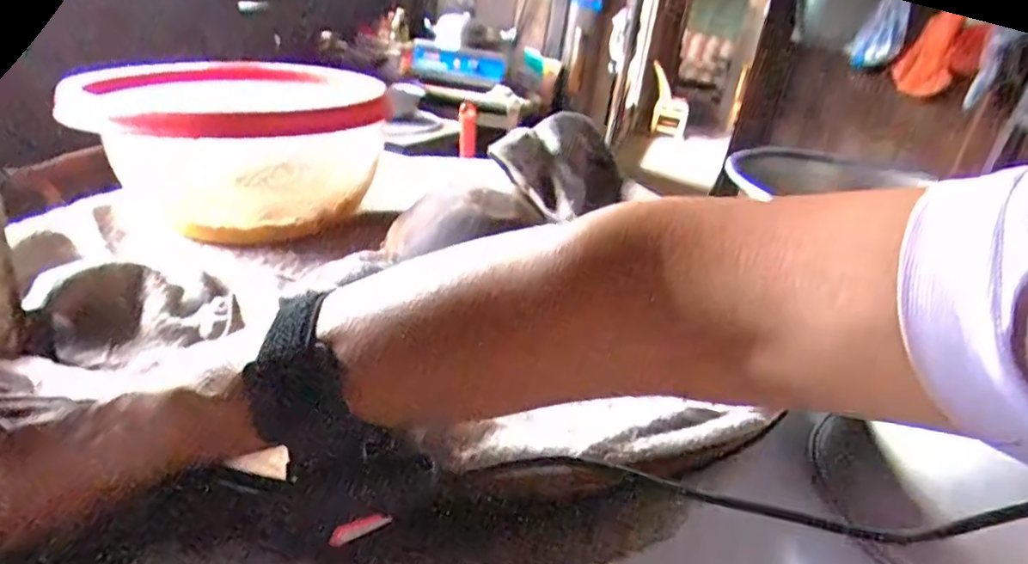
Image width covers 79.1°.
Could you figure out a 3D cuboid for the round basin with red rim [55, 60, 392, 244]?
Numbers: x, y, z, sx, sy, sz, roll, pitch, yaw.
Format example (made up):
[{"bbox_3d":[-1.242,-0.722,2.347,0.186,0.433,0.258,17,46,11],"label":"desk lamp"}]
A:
[{"bbox_3d":[-0.216,-0.107,0.516,0.202,0.116,0.171,5,27,-9],"label":"round basin with red rim"}]

